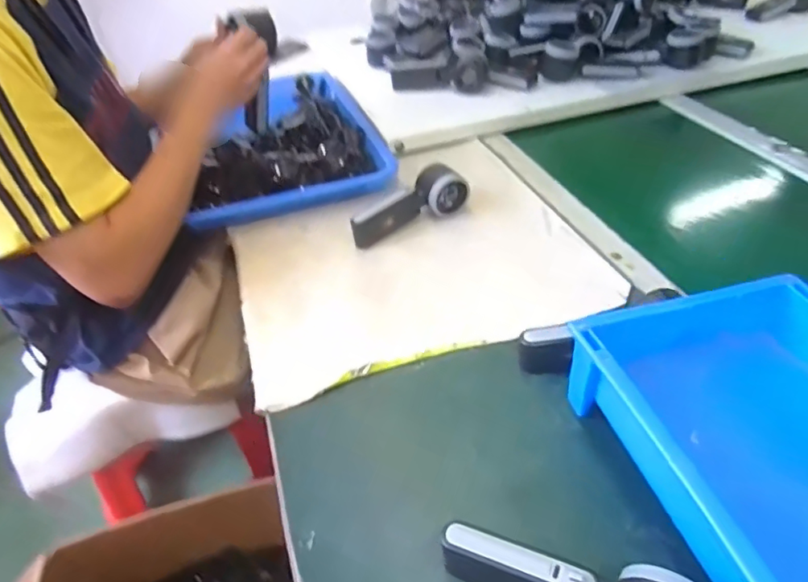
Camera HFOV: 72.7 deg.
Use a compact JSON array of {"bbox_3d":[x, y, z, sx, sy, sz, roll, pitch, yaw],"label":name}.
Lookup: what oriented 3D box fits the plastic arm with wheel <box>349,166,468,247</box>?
[{"bbox_3d":[0.005,-0.108,0.701,0.159,0.052,0.045,-24,45,-22],"label":"plastic arm with wheel"}]

